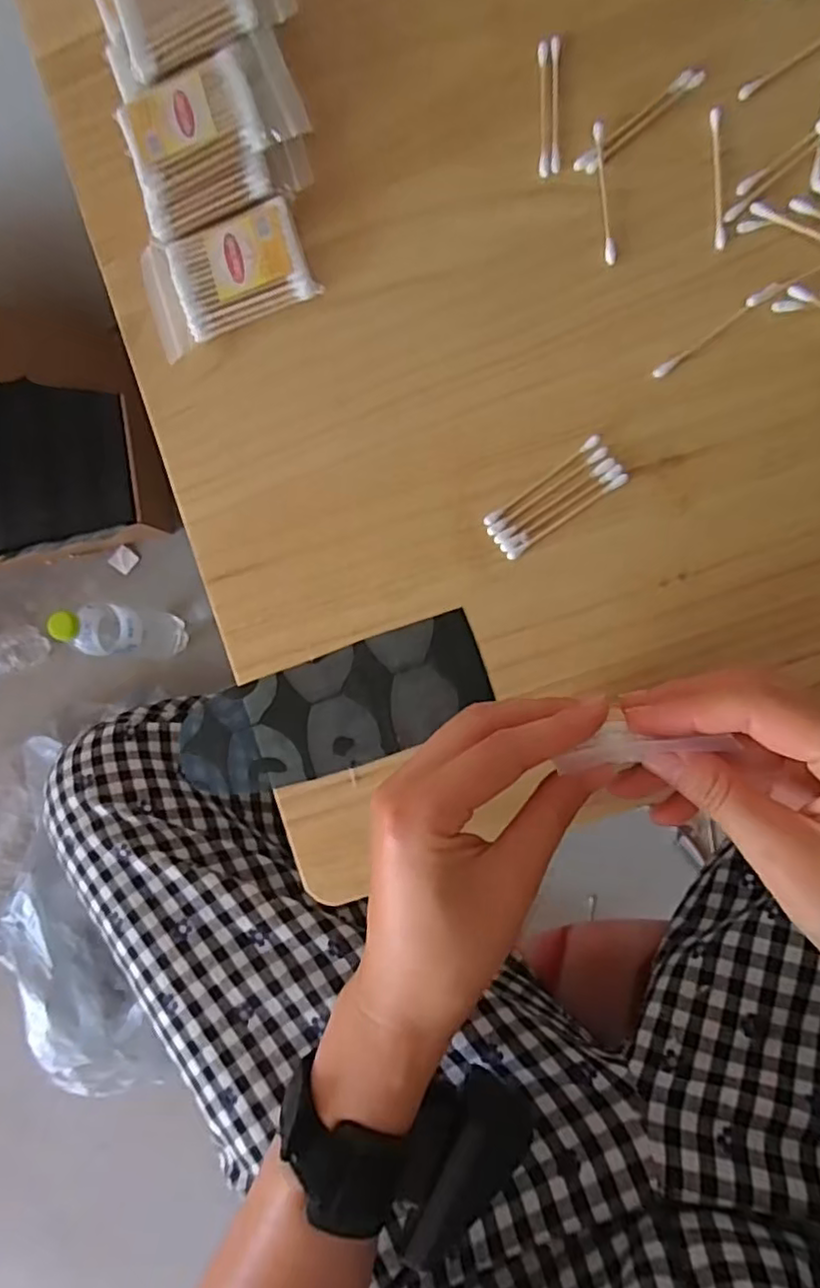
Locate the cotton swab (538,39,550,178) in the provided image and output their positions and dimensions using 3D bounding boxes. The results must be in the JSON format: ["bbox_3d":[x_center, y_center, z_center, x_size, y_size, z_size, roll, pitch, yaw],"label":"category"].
[{"bbox_3d":[0.070,-0.281,0.339,0.005,0.004,0.071,0,89,7],"label":"cotton swab"}]

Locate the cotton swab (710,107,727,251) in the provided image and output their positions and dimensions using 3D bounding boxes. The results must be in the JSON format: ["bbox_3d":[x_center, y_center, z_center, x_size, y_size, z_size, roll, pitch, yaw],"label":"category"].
[{"bbox_3d":[0.155,-0.235,0.326,0.005,0.004,0.073,-1,89,7],"label":"cotton swab"}]

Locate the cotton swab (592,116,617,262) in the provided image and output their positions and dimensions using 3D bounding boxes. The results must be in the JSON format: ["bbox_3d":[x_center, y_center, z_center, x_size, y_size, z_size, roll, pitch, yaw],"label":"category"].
[{"bbox_3d":[0.100,-0.231,0.332,0.006,0.006,0.071,-6,88,7],"label":"cotton swab"}]

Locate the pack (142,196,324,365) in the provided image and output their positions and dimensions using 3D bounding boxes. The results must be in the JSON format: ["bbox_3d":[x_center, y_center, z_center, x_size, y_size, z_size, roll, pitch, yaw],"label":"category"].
[{"bbox_3d":[-0.103,-0.203,0.355,0.091,0.017,0.060,-20,87,7],"label":"pack"}]

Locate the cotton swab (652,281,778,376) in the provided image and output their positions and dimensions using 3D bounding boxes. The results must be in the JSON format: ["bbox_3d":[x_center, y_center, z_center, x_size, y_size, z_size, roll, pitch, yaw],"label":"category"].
[{"bbox_3d":[0.152,-0.156,0.322,0.071,0.004,0.006,-35,85,5],"label":"cotton swab"}]

